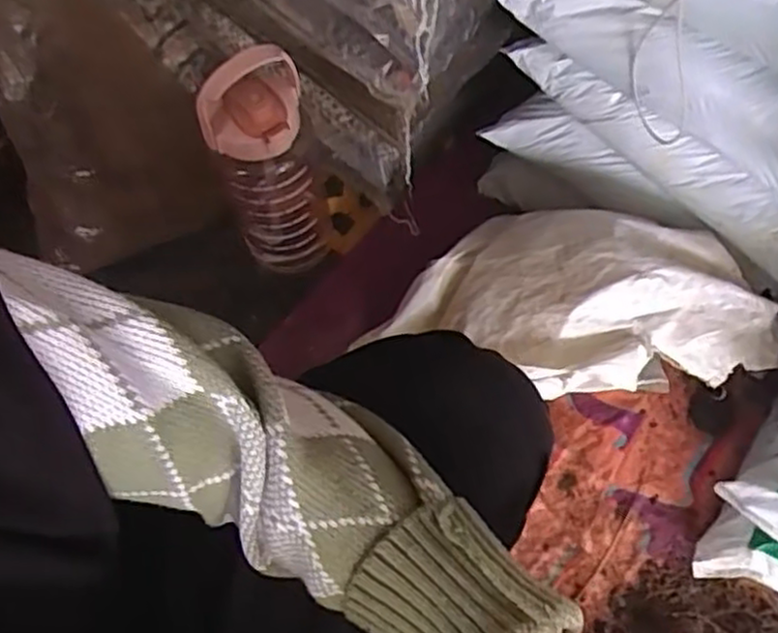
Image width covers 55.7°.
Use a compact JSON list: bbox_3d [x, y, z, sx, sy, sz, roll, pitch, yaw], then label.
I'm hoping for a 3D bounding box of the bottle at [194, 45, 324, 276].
[{"bbox_3d":[-0.127,-0.160,0.780,0.091,0.317,0.089,-3,66,2],"label":"bottle"}]

